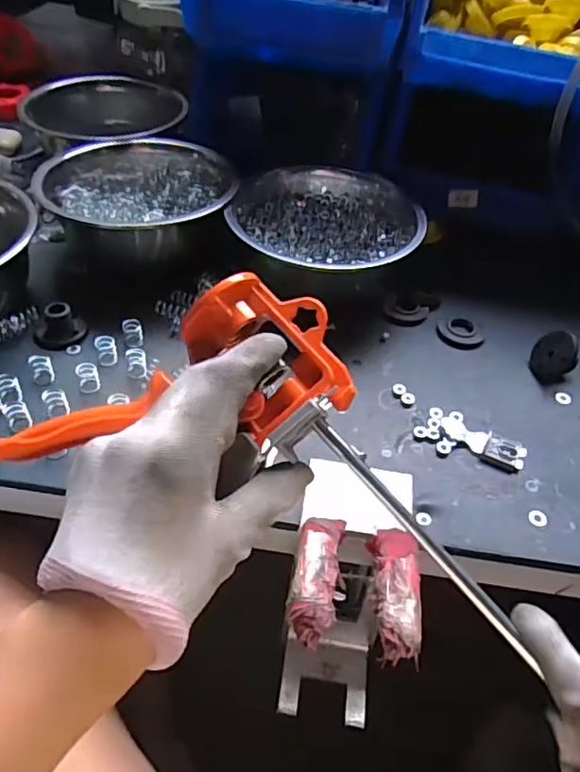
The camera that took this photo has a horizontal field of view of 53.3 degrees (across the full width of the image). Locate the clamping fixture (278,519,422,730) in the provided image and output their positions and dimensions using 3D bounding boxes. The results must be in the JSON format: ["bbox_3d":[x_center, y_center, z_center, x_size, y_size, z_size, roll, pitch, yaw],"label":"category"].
[{"bbox_3d":[0.035,0.164,0.392,0.075,0.157,0.080,9,47,3],"label":"clamping fixture"}]

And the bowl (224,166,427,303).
[{"bbox_3d":[0.034,-0.149,0.558,0.177,0.074,0.147,1,47,-4],"label":"bowl"}]

